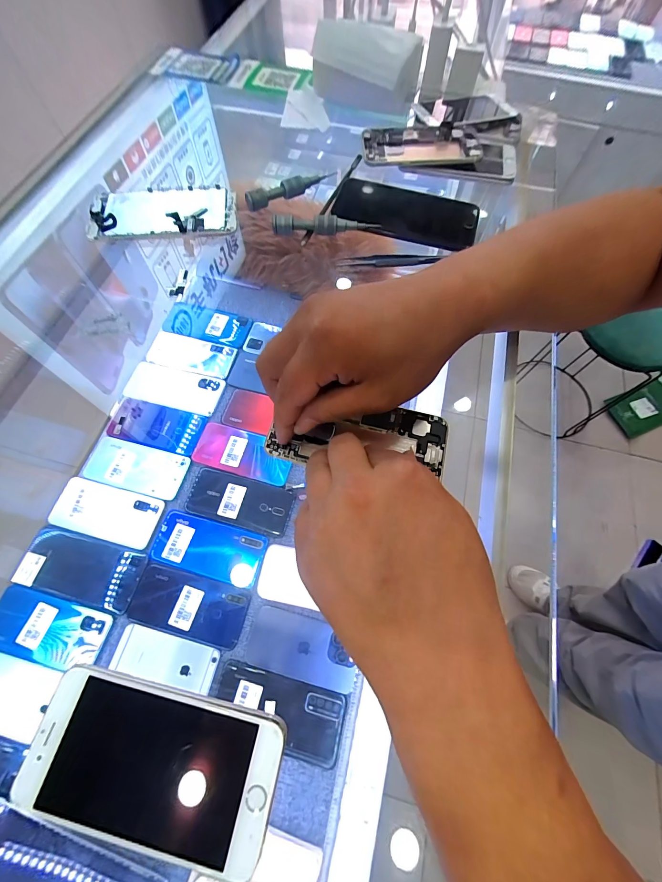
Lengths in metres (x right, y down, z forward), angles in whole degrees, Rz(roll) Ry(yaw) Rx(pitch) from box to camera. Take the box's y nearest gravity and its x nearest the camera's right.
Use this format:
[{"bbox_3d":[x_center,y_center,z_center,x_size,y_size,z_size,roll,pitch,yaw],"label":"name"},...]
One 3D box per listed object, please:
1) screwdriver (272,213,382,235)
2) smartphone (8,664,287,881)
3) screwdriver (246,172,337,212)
[{"bbox_3d":[-0.006,-0.227,0.343,0.109,0.018,0.012,-3,68,-2],"label":"screwdriver"},{"bbox_3d":[-0.097,0.174,0.179,0.134,0.006,0.065,13,68,4],"label":"smartphone"},{"bbox_3d":[-0.043,-0.286,0.371,0.111,0.018,0.015,-25,70,-11],"label":"screwdriver"}]

